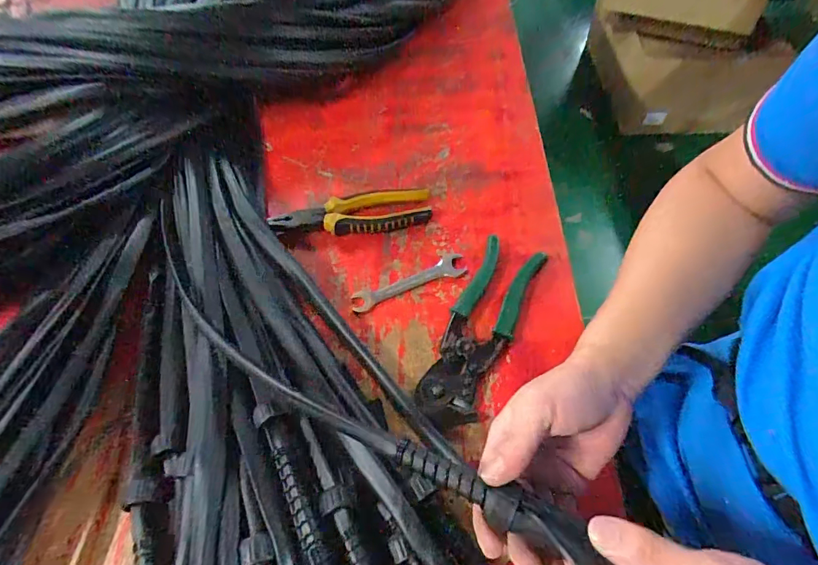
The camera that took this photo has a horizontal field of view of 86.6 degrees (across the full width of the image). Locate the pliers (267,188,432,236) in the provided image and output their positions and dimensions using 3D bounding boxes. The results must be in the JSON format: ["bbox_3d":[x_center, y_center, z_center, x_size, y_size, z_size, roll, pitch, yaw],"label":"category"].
[{"bbox_3d":[-0.070,-0.084,0.530,0.190,0.024,0.054,-7,57,-1],"label":"pliers"}]

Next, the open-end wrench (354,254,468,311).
[{"bbox_3d":[0.001,-0.002,0.481,0.131,0.004,0.029,-21,58,-9],"label":"open-end wrench"}]

